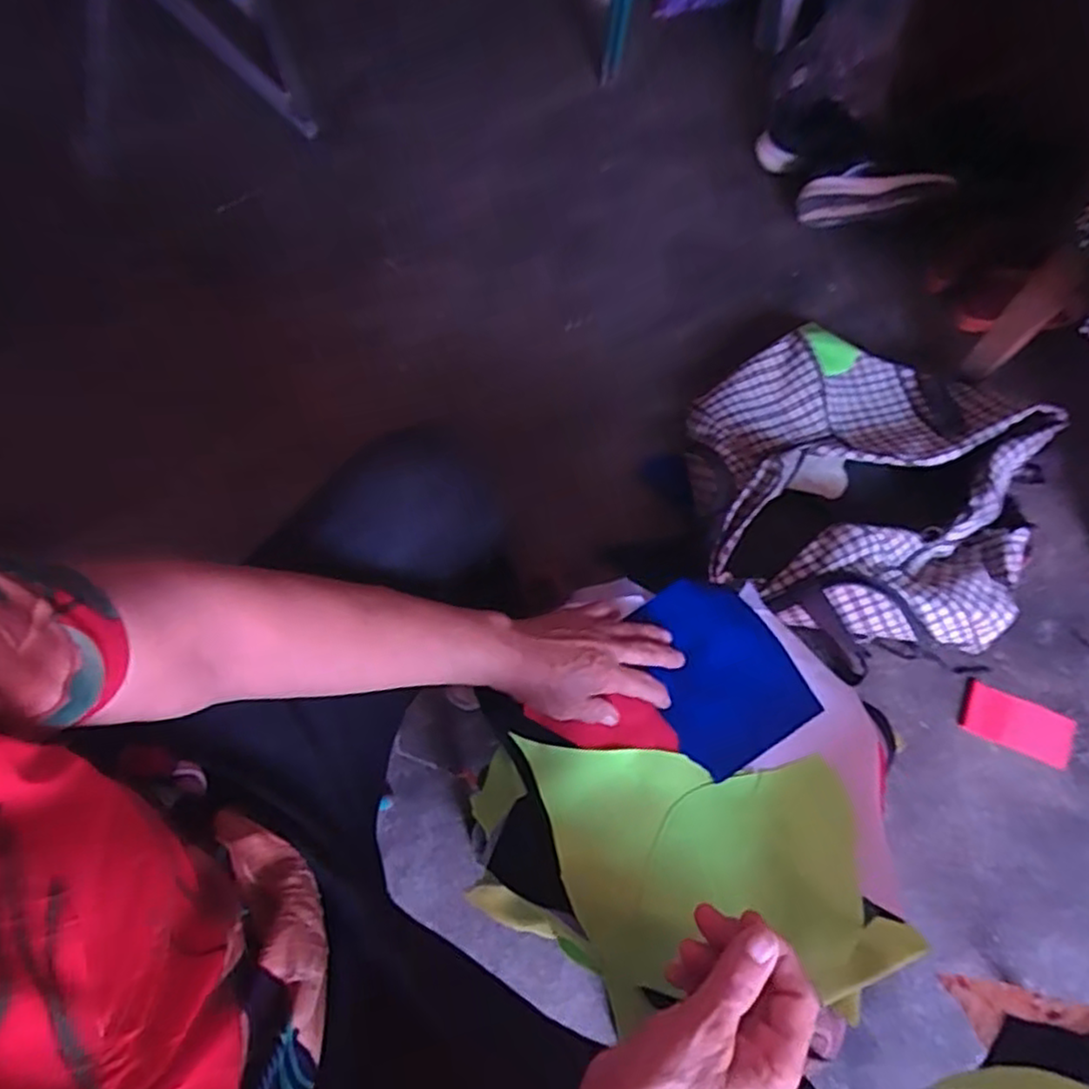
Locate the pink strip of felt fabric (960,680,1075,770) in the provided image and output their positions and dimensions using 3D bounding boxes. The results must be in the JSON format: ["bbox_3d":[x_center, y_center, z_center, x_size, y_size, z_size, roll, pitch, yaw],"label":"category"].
[{"bbox_3d":[0.563,0.213,0.826,0.121,0.008,0.065,22,67,9],"label":"pink strip of felt fabric"}]

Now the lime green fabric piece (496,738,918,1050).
[{"bbox_3d":[0.120,0.234,0.524,0.229,0.068,0.192,-7,69,-3],"label":"lime green fabric piece"}]

